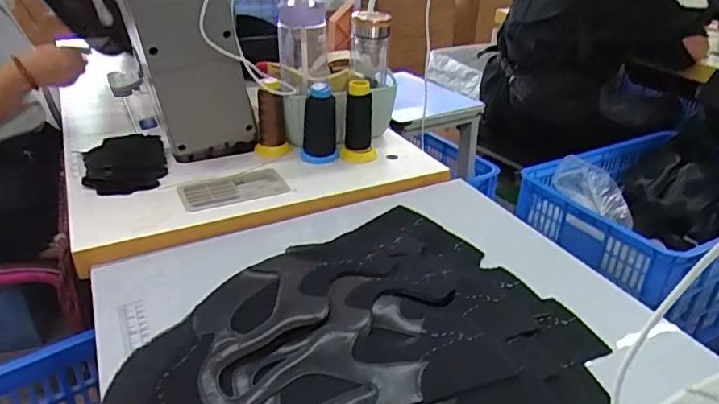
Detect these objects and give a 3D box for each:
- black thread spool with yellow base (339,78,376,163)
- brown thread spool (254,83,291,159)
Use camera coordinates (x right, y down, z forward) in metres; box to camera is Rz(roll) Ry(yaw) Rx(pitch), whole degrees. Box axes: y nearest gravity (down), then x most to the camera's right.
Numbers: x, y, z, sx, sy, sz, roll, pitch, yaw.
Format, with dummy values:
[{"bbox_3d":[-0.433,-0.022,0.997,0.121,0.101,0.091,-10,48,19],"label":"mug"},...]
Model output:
[{"bbox_3d":[-0.002,-0.124,0.829,0.057,0.117,0.051,1,29,0],"label":"black thread spool with yellow base"},{"bbox_3d":[-0.145,-0.133,0.852,0.054,0.106,0.058,-7,30,-15],"label":"brown thread spool"}]

